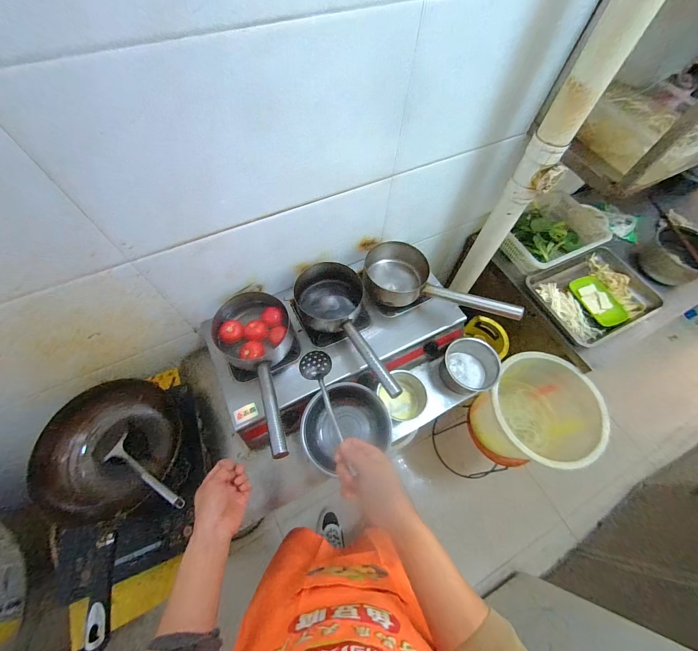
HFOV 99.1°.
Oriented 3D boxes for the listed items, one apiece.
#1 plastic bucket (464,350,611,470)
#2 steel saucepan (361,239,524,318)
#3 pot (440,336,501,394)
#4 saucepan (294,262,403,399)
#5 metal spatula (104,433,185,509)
[{"bbox_3d":[0.630,0.297,1.046,0.368,0.319,0.350,1,62,-1],"label":"plastic bucket"},{"bbox_3d":[0.233,-0.115,0.814,0.393,0.138,0.176,17,63,7],"label":"steel saucepan"},{"bbox_3d":[0.344,0.120,0.866,0.136,0.099,0.149,1,62,-1],"label":"pot"},{"bbox_3d":[-0.010,0.027,0.769,0.166,0.118,0.386,-18,64,-11],"label":"saucepan"},{"bbox_3d":[-0.424,0.304,0.623,0.259,0.037,0.067,12,60,31],"label":"metal spatula"}]

